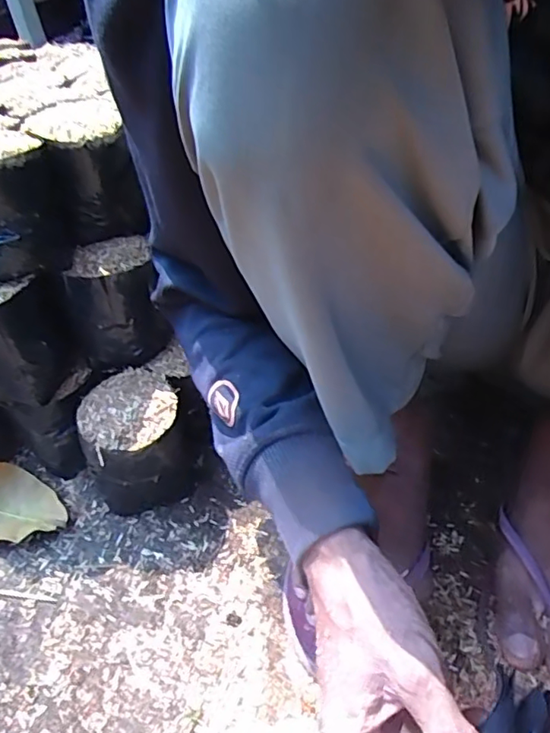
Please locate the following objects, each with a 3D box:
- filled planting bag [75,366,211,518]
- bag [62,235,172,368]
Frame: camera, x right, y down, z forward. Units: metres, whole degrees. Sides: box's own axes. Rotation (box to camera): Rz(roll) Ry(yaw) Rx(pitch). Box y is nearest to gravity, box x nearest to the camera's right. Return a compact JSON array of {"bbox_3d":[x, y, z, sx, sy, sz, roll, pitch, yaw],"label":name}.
[{"bbox_3d":[-0.116,0.075,0.537,0.111,0.122,0.096,-17,40,-13],"label":"filled planting bag"},{"bbox_3d":[-0.146,-0.057,0.534,0.073,0.107,0.068,-7,41,-2],"label":"bag"}]

